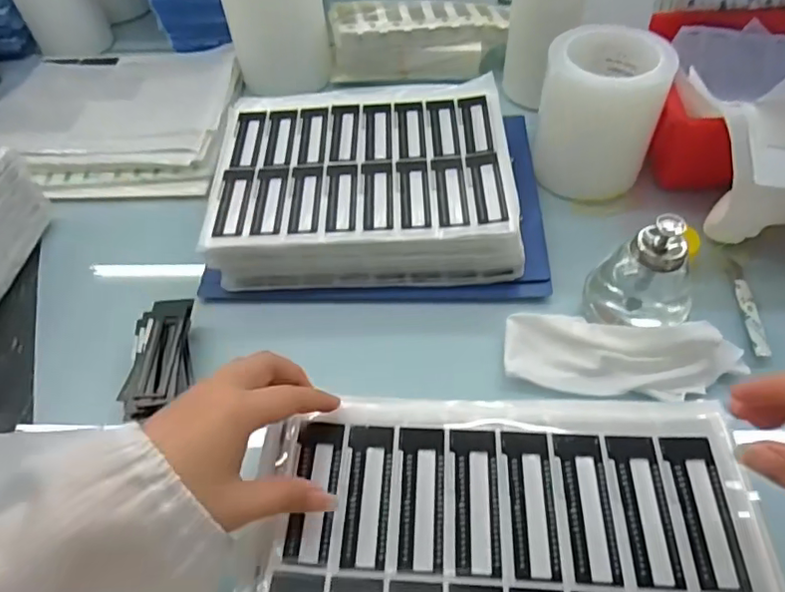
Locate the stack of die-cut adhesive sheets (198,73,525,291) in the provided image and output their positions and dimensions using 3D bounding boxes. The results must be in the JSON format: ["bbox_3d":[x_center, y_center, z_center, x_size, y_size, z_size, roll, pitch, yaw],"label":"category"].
[{"bbox_3d":[-0.028,-0.111,0.548,0.269,0.060,0.215,-3,52,2],"label":"stack of die-cut adhesive sheets"}]

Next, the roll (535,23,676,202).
[{"bbox_3d":[0.194,-0.173,0.534,0.107,0.127,0.095,18,55,17],"label":"roll"}]

